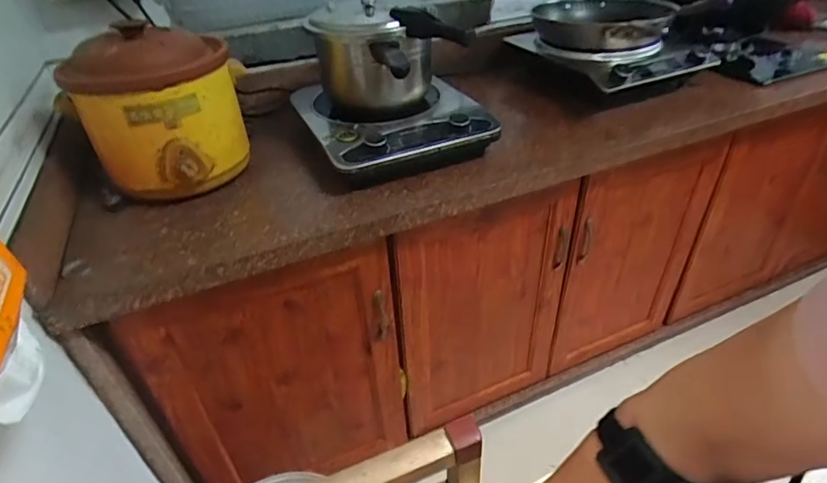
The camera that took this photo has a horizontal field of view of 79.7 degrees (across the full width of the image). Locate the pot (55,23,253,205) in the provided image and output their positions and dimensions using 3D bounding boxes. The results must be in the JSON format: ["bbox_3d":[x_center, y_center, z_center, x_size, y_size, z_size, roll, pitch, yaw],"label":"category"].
[{"bbox_3d":[-0.396,-0.203,0.816,0.191,0.251,0.216,15,40,24],"label":"pot"}]

